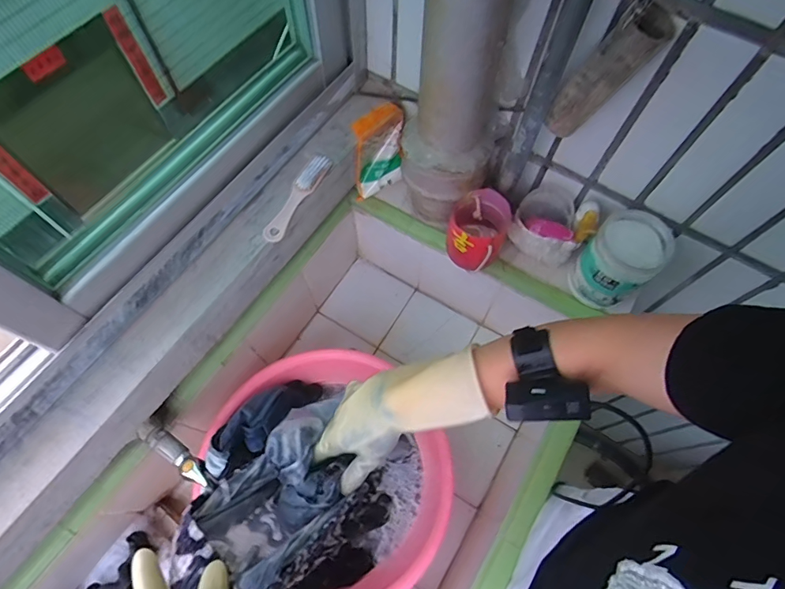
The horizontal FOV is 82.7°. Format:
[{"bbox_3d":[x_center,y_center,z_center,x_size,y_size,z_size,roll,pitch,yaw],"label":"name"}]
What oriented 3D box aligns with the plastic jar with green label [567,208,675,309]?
[{"bbox_3d":[0.352,-0.053,0.699,0.097,0.142,0.109,42,71,16],"label":"plastic jar with green label"}]

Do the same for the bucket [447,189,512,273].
[{"bbox_3d":[0.139,-0.103,0.731,0.088,0.110,0.097,21,67,8],"label":"bucket"}]

